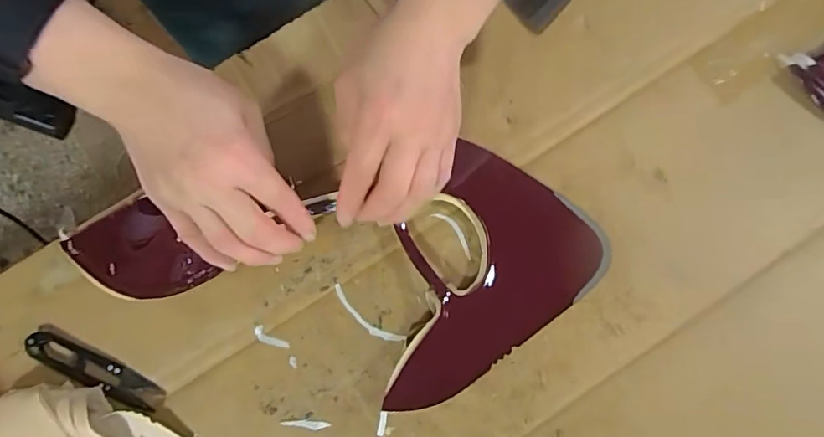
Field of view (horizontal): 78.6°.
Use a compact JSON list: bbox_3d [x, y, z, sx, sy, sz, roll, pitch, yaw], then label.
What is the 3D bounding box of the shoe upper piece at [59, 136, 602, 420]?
[{"bbox_3d":[-0.051,0.039,0.357,0.371,0.018,0.175,-1,80,0],"label":"shoe upper piece"}]

